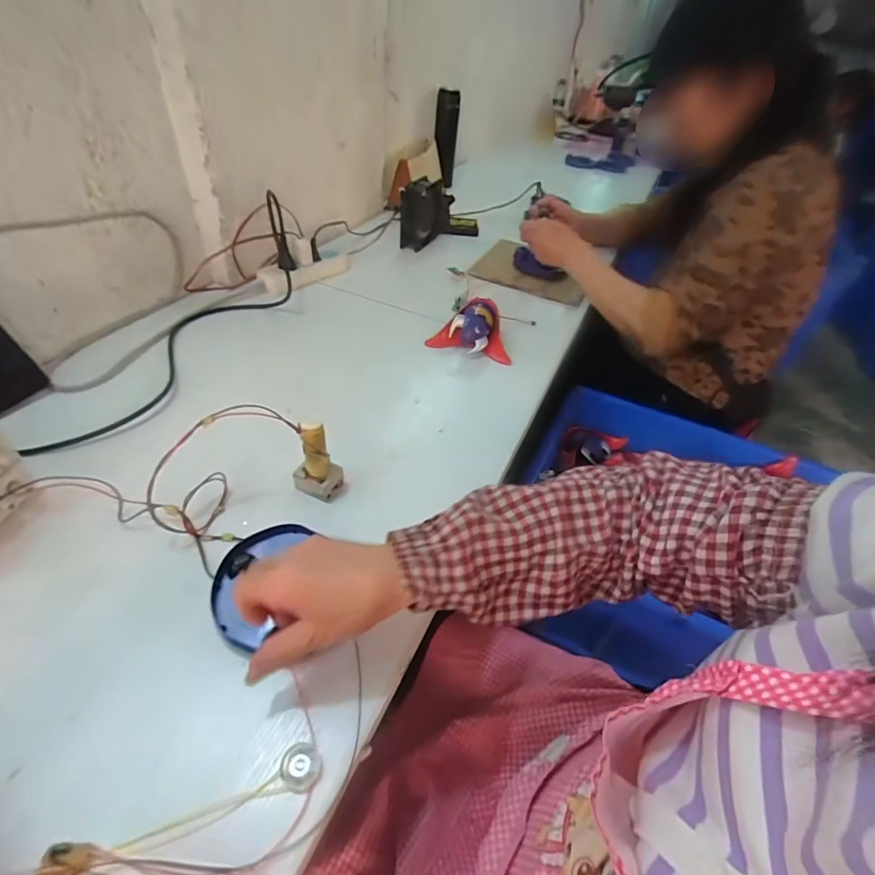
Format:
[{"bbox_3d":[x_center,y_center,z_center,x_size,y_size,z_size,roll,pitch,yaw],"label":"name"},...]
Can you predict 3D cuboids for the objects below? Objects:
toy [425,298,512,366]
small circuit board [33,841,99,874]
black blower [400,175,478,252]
[{"bbox_3d":[0.056,-0.171,0.717,0.130,0.057,0.078,12,44,4],"label":"toy"},{"bbox_3d":[-0.220,0.252,0.268,0.027,0.013,0.025,8,44,0],"label":"small circuit board"},{"bbox_3d":[0.005,-0.498,1.010,0.048,0.123,0.242,37,51,27],"label":"black blower"}]

